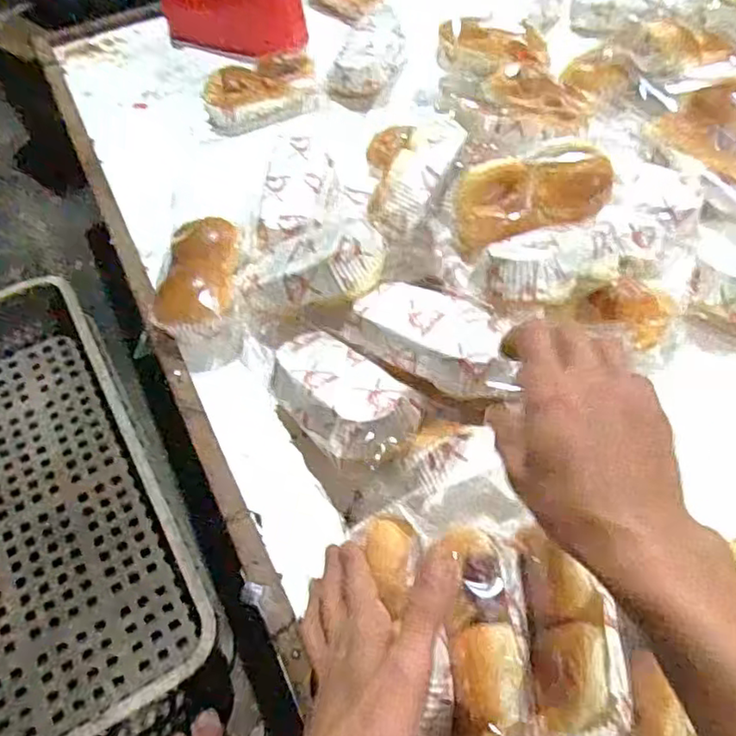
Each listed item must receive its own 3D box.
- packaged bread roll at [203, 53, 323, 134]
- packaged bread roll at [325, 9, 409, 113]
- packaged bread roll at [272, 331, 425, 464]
[{"bbox_3d":[-0.127,-0.334,0.756,0.138,0.040,0.073,-16,57,-8],"label":"packaged bread roll"},{"bbox_3d":[0.006,-0.391,0.801,0.083,0.056,0.142,17,59,14],"label":"packaged bread roll"},{"bbox_3d":[-0.025,0.020,0.484,0.074,0.050,0.137,-37,49,-20],"label":"packaged bread roll"}]

